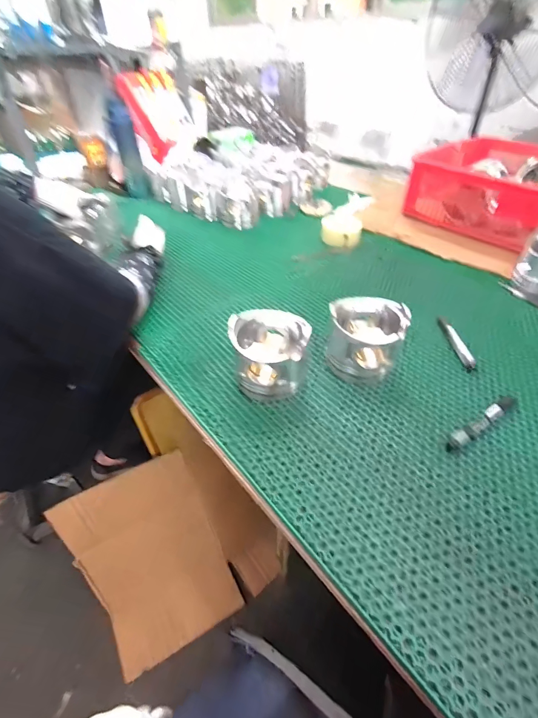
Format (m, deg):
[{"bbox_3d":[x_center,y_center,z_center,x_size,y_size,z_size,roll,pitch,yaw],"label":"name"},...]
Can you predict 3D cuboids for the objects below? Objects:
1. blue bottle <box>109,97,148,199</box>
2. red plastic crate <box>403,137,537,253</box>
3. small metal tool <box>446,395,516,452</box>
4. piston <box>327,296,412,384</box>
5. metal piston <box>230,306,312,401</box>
[{"bbox_3d":[-0.457,-0.669,1.134,0.077,0.253,0.068,-14,45,-15],"label":"blue bottle"},{"bbox_3d":[0.679,-0.411,0.883,0.623,0.149,0.358,30,51,27],"label":"red plastic crate"},{"bbox_3d":[0.300,0.086,0.489,0.148,0.013,0.020,-24,49,-24],"label":"small metal tool"},{"bbox_3d":[0.154,-0.030,0.557,0.110,0.097,0.119,0,43,0],"label":"piston"},{"bbox_3d":[0.004,-0.003,0.525,0.111,0.109,0.094,-2,44,1],"label":"metal piston"}]

